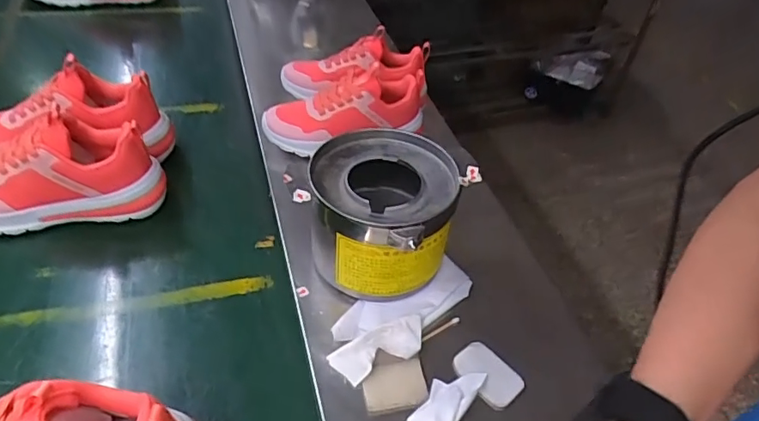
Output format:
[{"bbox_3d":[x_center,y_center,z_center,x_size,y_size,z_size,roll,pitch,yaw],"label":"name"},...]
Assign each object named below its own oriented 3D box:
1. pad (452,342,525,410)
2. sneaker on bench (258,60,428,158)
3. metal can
[{"bbox_3d":[0.099,0.146,0.475,0.042,0.004,0.062,-30,55,-33],"label":"pad"},{"bbox_3d":[-0.046,-0.138,0.675,0.208,0.089,0.092,-15,47,-5],"label":"sneaker on bench"},{"bbox_3d":[0.001,0.005,0.531,0.139,0.111,0.138,3,44,-3],"label":"metal can"}]

